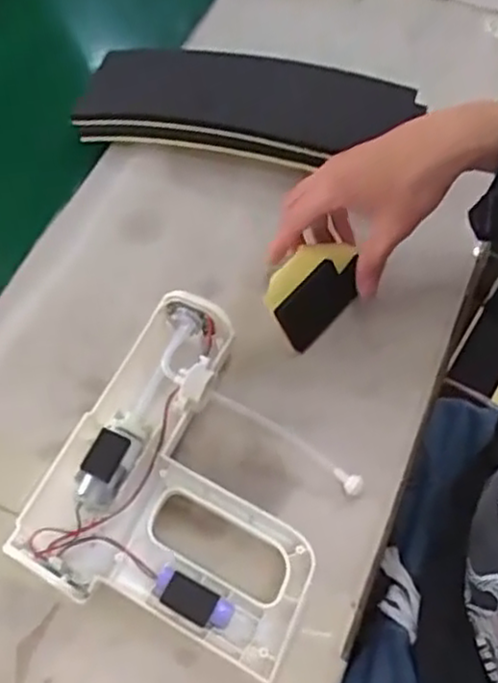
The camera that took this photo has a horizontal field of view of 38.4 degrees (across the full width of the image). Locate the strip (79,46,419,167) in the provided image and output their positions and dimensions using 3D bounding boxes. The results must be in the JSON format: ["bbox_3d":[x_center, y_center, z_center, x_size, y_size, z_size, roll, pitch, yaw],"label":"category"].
[{"bbox_3d":[-0.005,-0.206,0.633,0.306,0.040,0.104,13,62,12],"label":"strip"}]

